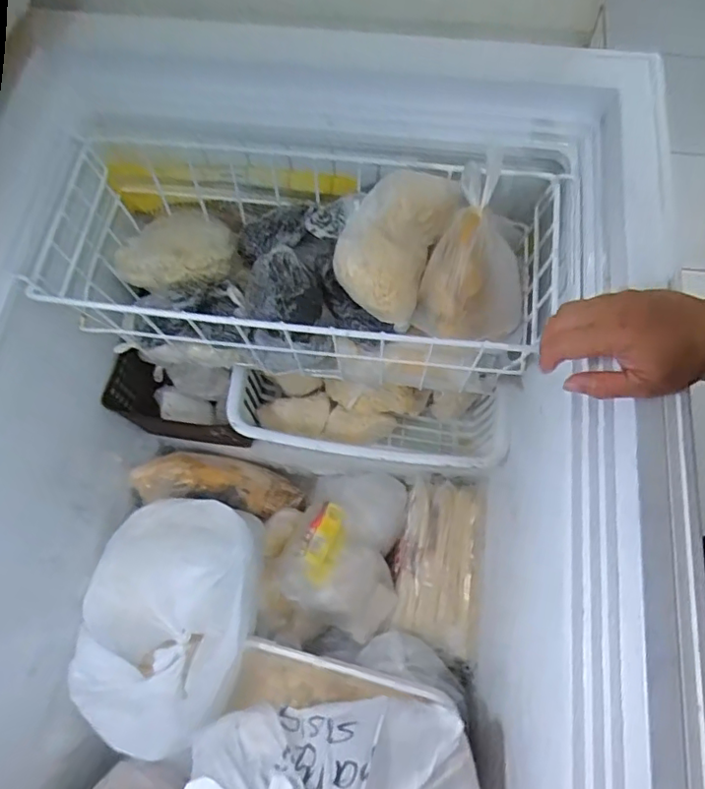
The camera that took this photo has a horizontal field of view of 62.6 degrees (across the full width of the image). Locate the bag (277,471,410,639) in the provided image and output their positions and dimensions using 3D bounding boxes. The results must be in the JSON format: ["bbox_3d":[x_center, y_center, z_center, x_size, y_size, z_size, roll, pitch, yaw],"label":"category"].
[{"bbox_3d":[-0.011,0.224,0.852,0.167,0.098,0.233,13,69,6],"label":"bag"}]

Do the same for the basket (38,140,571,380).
[{"bbox_3d":[-0.047,-0.145,0.652,0.525,0.167,0.226,6,68,4],"label":"basket"}]

